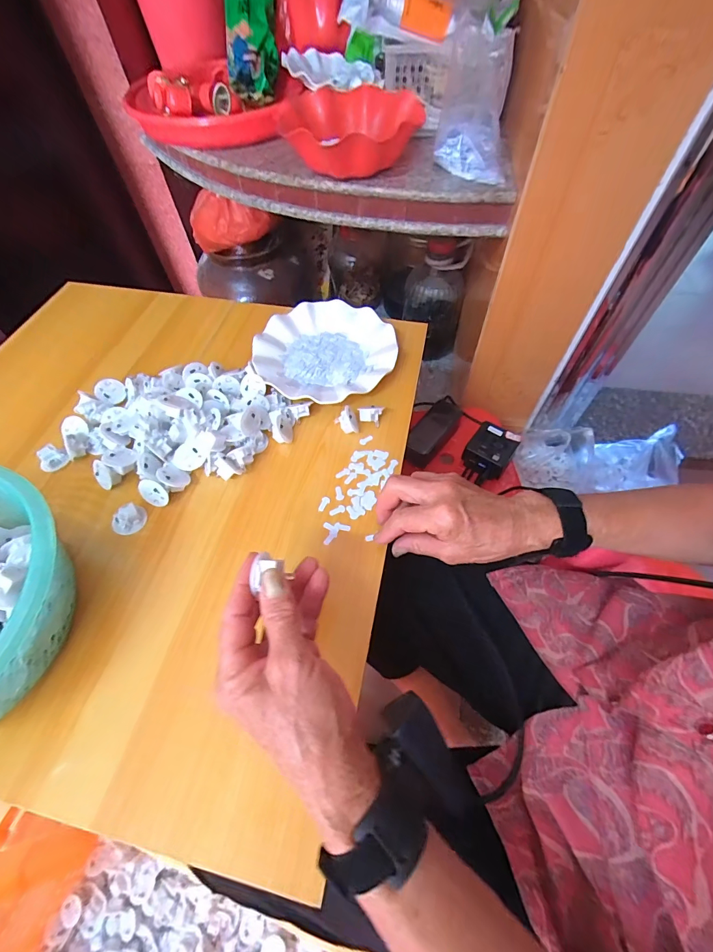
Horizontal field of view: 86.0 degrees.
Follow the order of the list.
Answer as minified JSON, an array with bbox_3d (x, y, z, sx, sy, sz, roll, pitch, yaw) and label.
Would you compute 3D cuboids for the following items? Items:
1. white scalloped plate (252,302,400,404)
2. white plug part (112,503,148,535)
[{"bbox_3d":[-0.041,-0.164,0.503,0.181,0.023,0.179,-1,58,1],"label":"white scalloped plate"},{"bbox_3d":[-0.230,0.044,0.386,0.031,0.016,0.024,-36,64,-18],"label":"white plug part"}]

